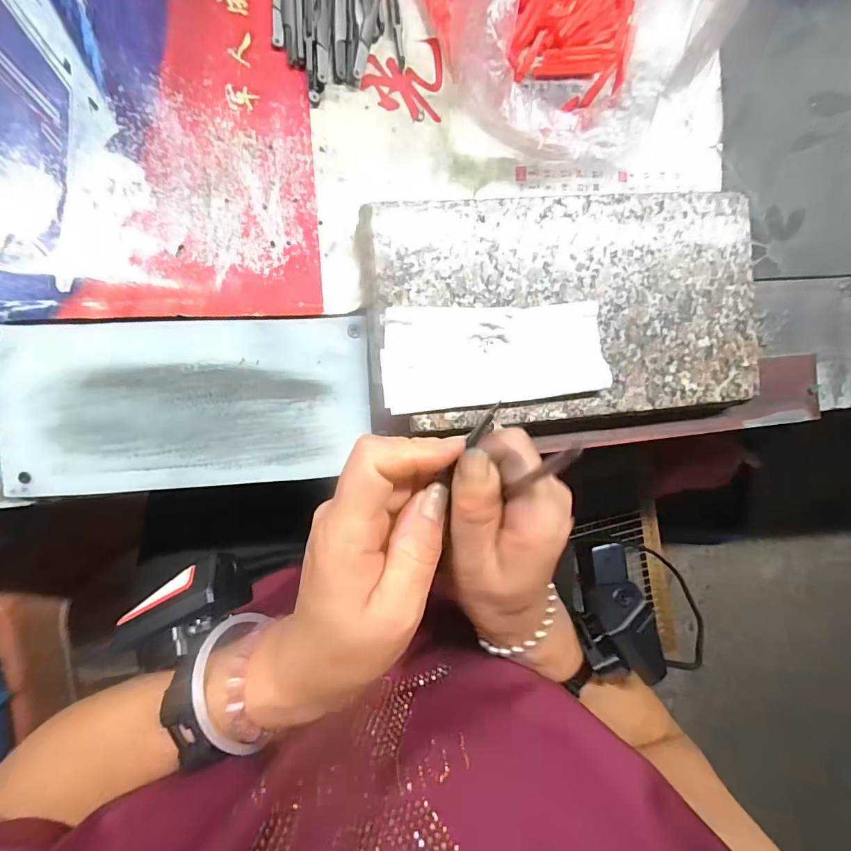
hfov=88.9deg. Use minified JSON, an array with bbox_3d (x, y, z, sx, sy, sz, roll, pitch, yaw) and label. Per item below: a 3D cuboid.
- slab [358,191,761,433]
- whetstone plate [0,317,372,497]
[{"bbox_3d":[0.088,-0.071,0.273,0.243,0.025,0.133,-7,92,-9],"label":"slab"},{"bbox_3d":[-0.131,-0.013,0.247,0.193,0.007,0.092,-3,92,-9],"label":"whetstone plate"}]

